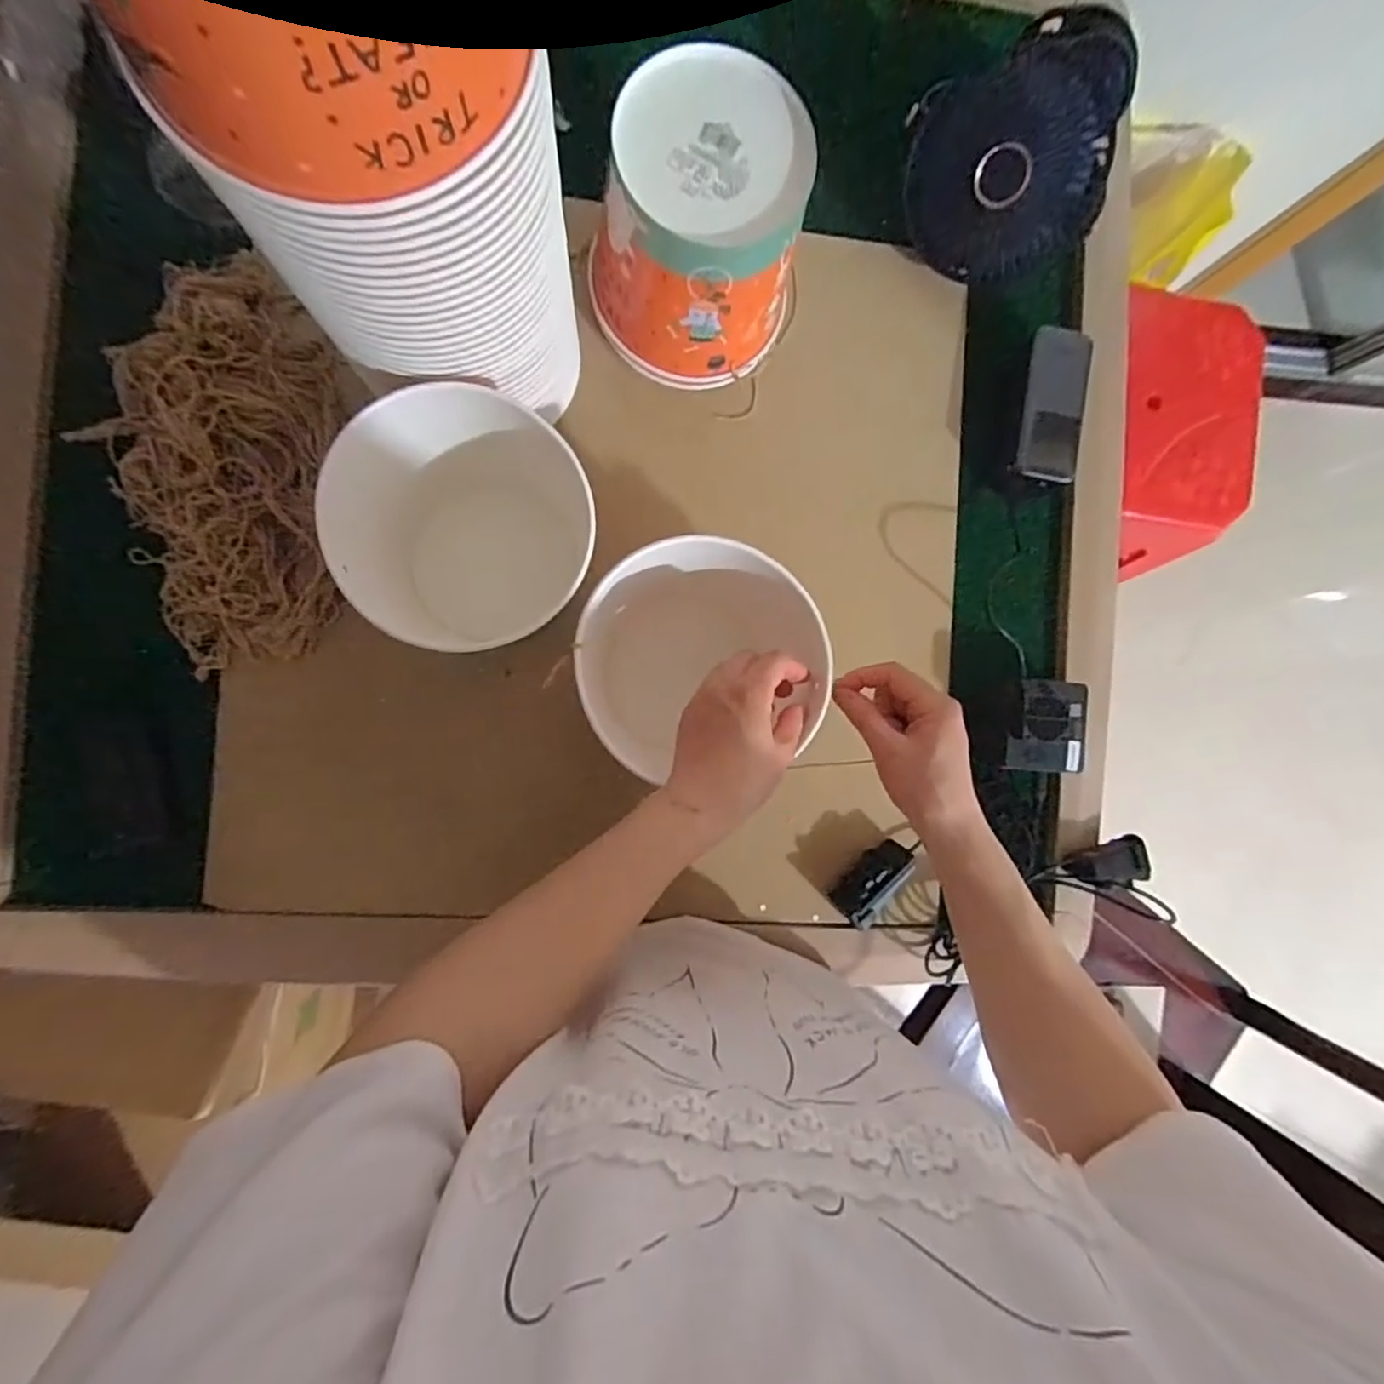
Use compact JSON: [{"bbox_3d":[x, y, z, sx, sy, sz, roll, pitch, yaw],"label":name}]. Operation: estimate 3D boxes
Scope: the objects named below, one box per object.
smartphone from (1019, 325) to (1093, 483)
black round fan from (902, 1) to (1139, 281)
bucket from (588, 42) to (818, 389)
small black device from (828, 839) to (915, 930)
[{"bbox_3d":[0.310,-0.245,0.548,0.057,0.014,0.132,7,88,-6],"label":"smartphone"},{"bbox_3d":[0.249,-0.420,0.522,0.159,0.112,0.113,26,86,-5],"label":"black round fan"},{"bbox_3d":[0.010,-0.330,0.476,0.143,0.142,0.143,0,89,-6],"label":"bucket"},{"bbox_3d":[0.150,0.156,0.541,0.026,0.039,0.075,38,85,-4],"label":"small black device"}]

